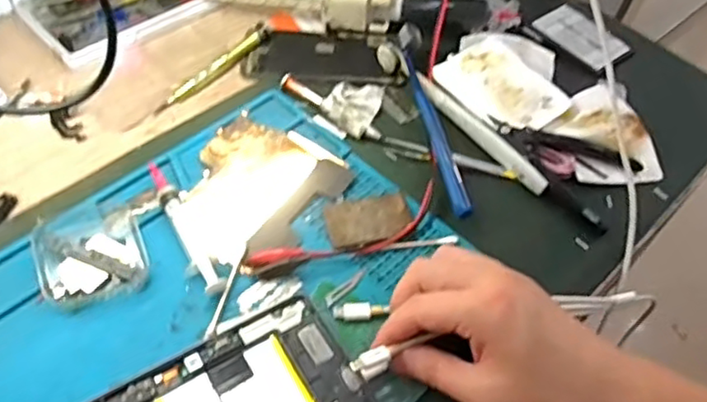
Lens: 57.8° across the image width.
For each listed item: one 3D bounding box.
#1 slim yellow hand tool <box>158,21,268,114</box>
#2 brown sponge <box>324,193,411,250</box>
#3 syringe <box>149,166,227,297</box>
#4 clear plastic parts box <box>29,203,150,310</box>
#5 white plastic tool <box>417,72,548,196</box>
[{"bbox_3d":[-0.113,-0.109,0.525,0.014,0.015,0.123,33,56,19],"label":"slim yellow hand tool"},{"bbox_3d":[0.011,0.013,0.446,0.059,0.006,0.036,-10,54,-13],"label":"brown sponge"},{"bbox_3d":[-0.113,0.018,0.422,0.018,0.014,0.103,-24,58,-23],"label":"syringe"},{"bbox_3d":[-0.168,0.032,0.409,0.063,0.016,0.071,-17,56,-18],"label":"clear plastic parts box"},{"bbox_3d":[0.098,-0.056,0.501,0.016,0.011,0.140,-29,60,-25],"label":"white plastic tool"}]

